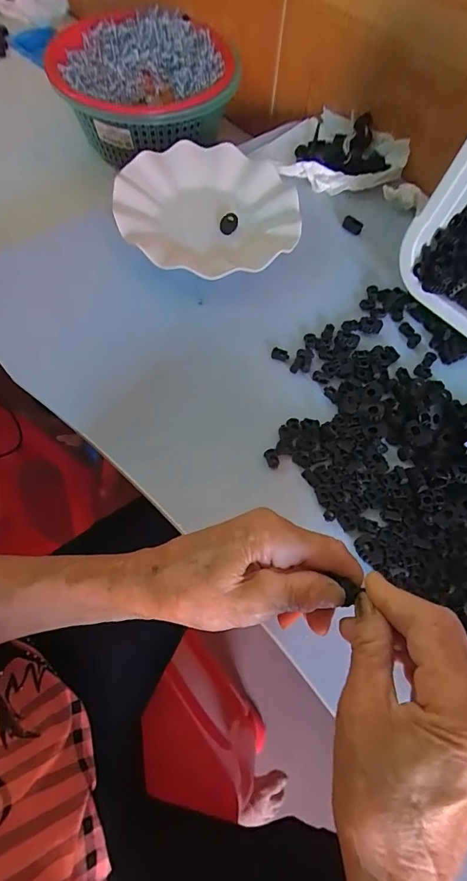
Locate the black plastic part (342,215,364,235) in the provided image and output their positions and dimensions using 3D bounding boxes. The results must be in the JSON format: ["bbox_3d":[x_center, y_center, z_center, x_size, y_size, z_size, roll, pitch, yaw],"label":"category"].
[{"bbox_3d":[0.128,-0.230,0.444,0.022,0.010,0.011,30,67,10],"label":"black plastic part"}]

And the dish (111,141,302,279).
[{"bbox_3d":[-0.026,-0.230,0.420,0.176,0.032,0.176,1,65,-3],"label":"dish"}]

